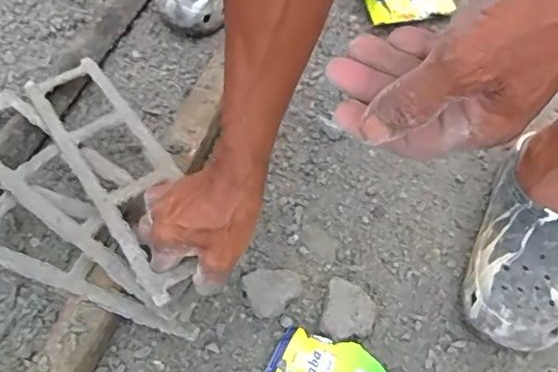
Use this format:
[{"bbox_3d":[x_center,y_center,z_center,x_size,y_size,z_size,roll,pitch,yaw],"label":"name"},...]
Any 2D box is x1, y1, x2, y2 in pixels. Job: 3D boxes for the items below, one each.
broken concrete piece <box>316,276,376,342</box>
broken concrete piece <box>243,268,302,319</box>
[{"bbox_3d":[0.069,0.129,0.567,0.051,0.018,0.061,15,59,8],"label":"broken concrete piece"},{"bbox_3d":[-0.005,0.108,0.573,0.055,0.023,0.045,-19,60,-13],"label":"broken concrete piece"}]

